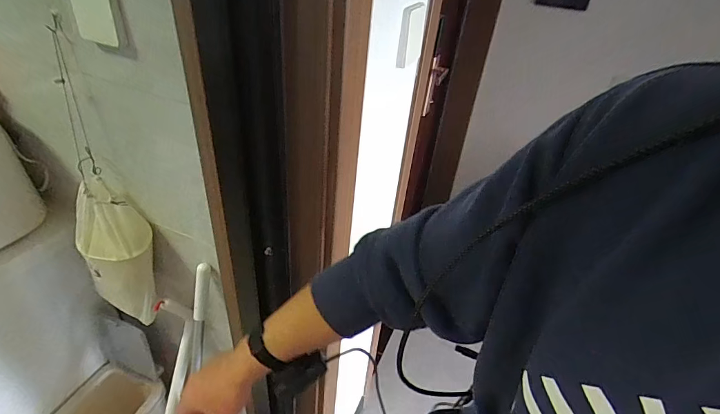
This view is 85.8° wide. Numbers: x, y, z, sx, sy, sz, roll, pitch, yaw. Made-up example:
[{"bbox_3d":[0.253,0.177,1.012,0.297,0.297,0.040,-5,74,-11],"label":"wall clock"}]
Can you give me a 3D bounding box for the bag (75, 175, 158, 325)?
[{"bbox_3d":[-0.511,0.108,0.835,0.128,0.316,0.135,-23,45,-33],"label":"bag"}]

